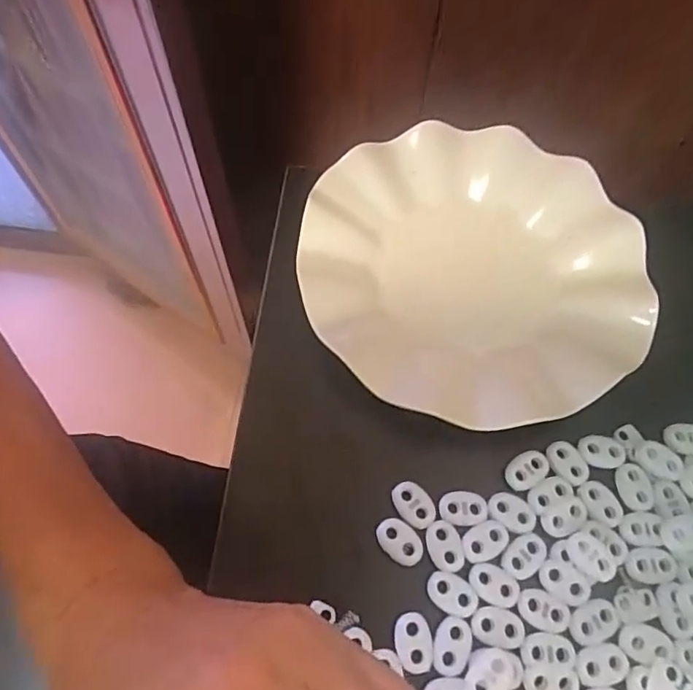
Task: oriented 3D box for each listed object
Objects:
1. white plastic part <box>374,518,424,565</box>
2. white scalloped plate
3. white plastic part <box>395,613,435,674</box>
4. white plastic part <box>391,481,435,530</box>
[{"bbox_3d":[0.024,0.088,0.248,0.023,0.004,0.016,35,68,14],"label":"white plastic part"},{"bbox_3d":[0.068,-0.043,0.306,0.180,0.030,0.178,1,64,-2],"label":"white scalloped plate"},{"bbox_3d":[0.028,0.125,0.231,0.015,0.004,0.022,-7,65,-6],"label":"white plastic part"},{"bbox_3d":[0.032,0.073,0.254,0.016,0.004,0.023,-31,69,-16],"label":"white plastic part"}]

